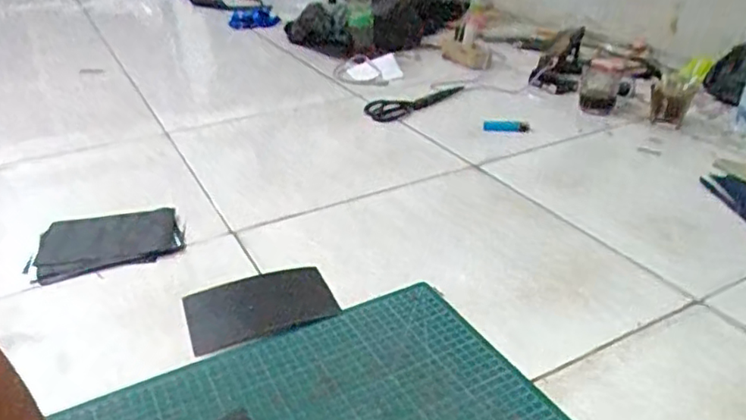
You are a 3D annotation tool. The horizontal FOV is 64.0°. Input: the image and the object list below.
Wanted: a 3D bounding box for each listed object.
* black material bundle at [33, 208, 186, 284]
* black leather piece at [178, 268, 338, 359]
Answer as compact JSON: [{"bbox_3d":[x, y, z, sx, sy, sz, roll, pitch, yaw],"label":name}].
[{"bbox_3d":[-0.338,0.040,0.770,0.168,0.015,0.129,-11,31,-16],"label":"black material bundle"},{"bbox_3d":[-0.125,0.108,0.662,0.154,0.009,0.104,-16,38,-18],"label":"black leather piece"}]

